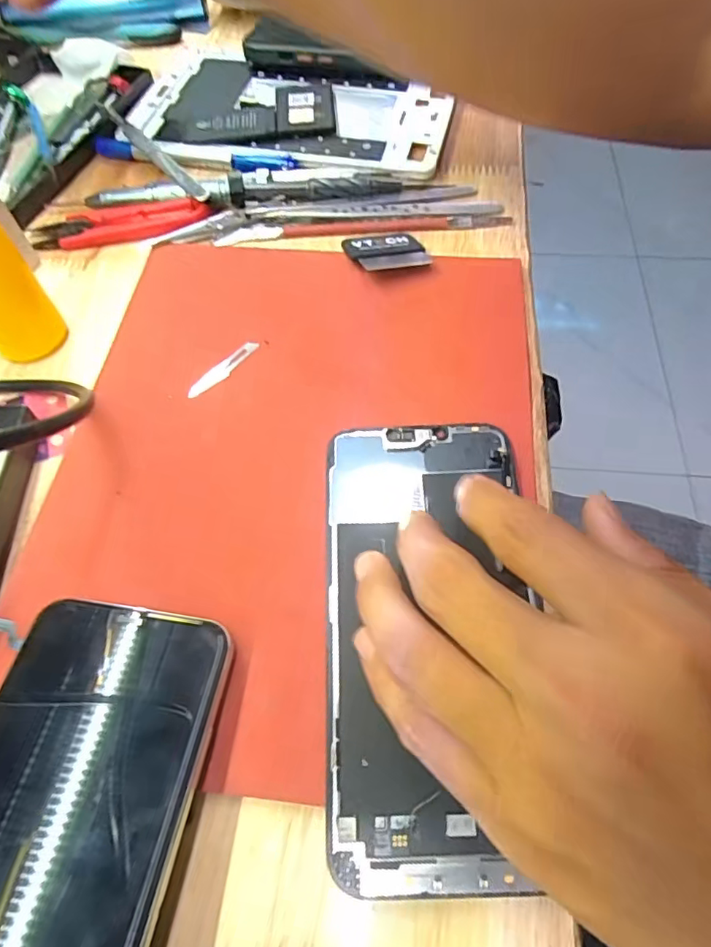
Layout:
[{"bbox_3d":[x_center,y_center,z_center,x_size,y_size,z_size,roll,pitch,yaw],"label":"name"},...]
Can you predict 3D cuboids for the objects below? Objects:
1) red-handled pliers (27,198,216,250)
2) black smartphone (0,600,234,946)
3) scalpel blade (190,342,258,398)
[{"bbox_3d":[-0.128,-0.137,0.301,0.097,0.012,0.023,-3,61,-1],"label":"red-handled pliers"},{"bbox_3d":[-0.085,0.101,0.147,0.068,0.013,0.135,8,54,7],"label":"black smartphone"},{"bbox_3d":[-0.059,-0.047,0.248,0.007,0.004,0.040,41,70,13],"label":"scalpel blade"}]

